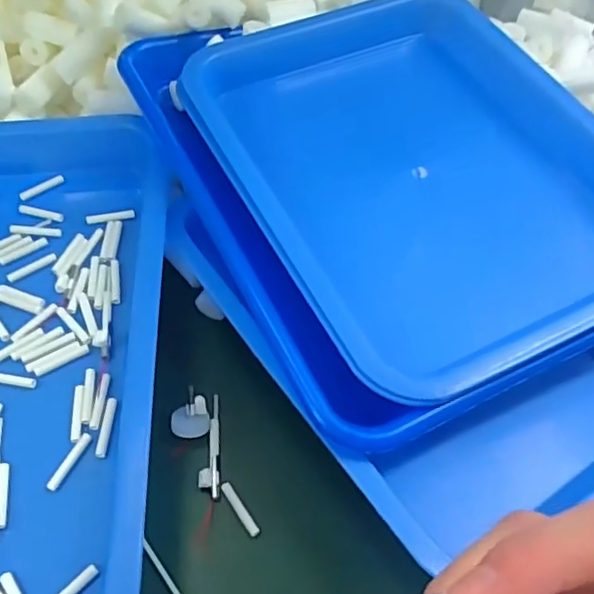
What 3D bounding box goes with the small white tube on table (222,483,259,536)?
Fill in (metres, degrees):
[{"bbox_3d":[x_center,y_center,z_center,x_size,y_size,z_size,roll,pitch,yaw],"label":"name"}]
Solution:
[{"bbox_3d":[-0.029,0.108,0.309,0.005,0.004,0.031,-27,58,-21],"label":"small white tube on table"}]

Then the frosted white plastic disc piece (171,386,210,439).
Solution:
[{"bbox_3d":[-0.057,0.065,0.327,0.019,0.017,0.022,35,59,22],"label":"frosted white plastic disc piece"}]

